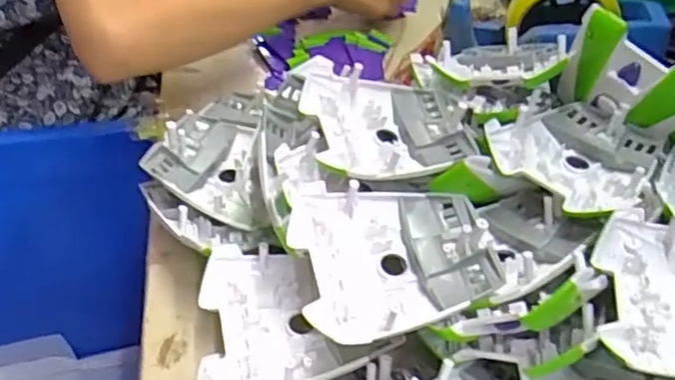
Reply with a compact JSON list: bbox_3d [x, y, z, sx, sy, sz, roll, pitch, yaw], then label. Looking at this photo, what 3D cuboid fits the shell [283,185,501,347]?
[{"bbox_3d":[0.032,0.039,0.358,0.113,0.031,0.091,2,43,-3],"label":"shell"}]

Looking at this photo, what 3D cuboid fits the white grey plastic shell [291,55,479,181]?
[{"bbox_3d":[0.034,-0.049,0.427,0.105,0.025,0.106,-8,44,-13],"label":"white grey plastic shell"}]

